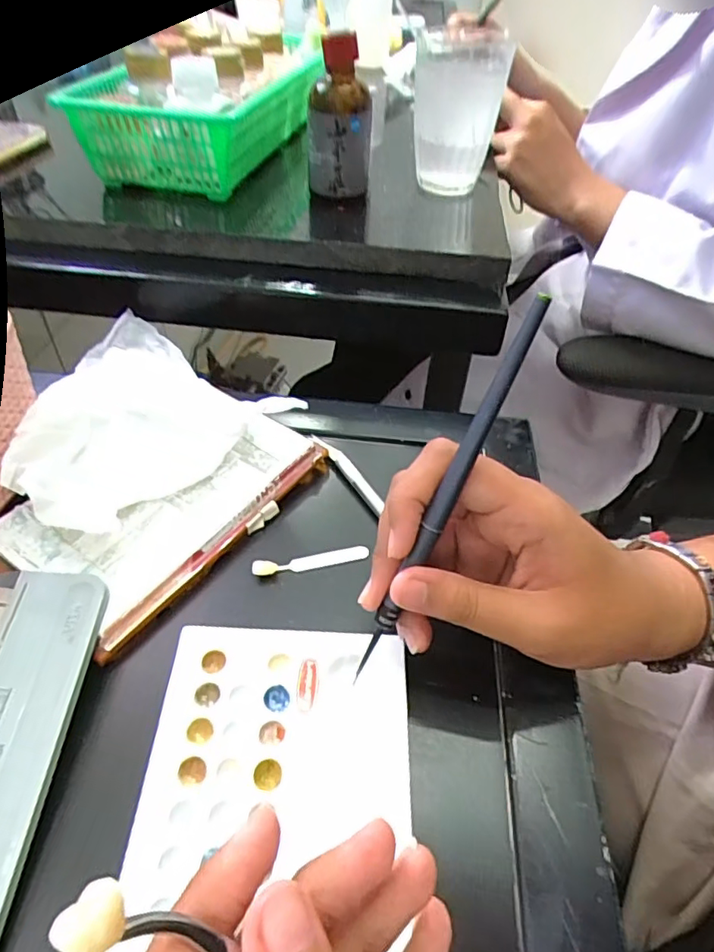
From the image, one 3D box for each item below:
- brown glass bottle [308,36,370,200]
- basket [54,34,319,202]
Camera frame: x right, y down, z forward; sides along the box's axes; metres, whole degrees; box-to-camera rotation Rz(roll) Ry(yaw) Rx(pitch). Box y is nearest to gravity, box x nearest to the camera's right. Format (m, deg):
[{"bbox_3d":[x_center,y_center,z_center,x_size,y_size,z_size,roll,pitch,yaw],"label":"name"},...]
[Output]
[{"bbox_3d":[-0.011,-0.241,0.382,0.041,0.087,0.034,4,46,-1],"label":"brown glass bottle"},{"bbox_3d":[-0.108,-0.268,0.424,0.131,0.066,0.155,14,47,9],"label":"basket"}]

